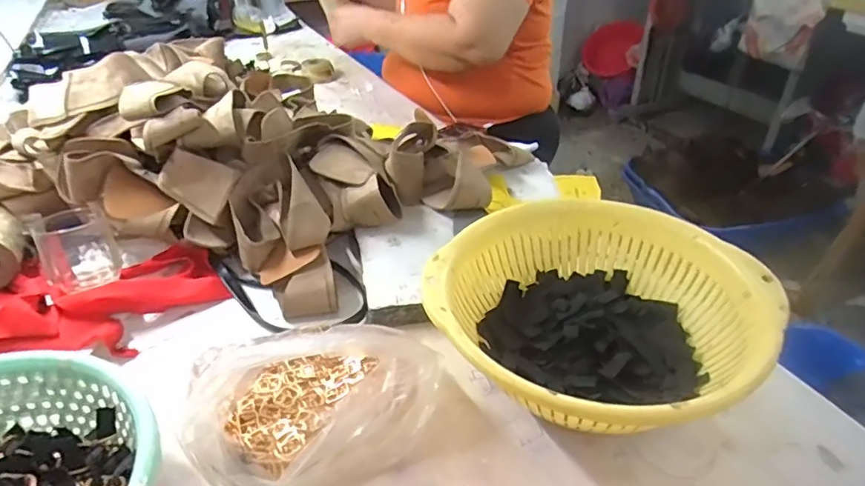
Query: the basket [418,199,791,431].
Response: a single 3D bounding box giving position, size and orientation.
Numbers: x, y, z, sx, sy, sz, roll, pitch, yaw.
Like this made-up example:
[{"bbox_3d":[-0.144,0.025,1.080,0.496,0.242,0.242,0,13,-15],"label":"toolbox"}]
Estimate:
[{"bbox_3d":[0.146,0.067,0.529,0.280,0.088,0.276,-22,44,-24],"label":"basket"}]

